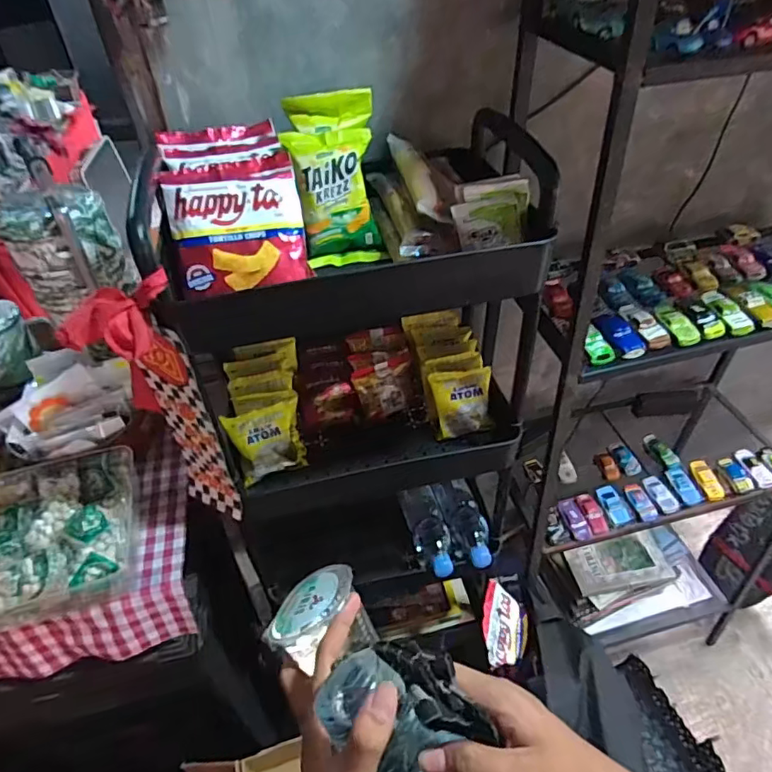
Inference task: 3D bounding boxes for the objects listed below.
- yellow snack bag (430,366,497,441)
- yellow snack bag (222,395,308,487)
[{"bbox_3d":[0.112,0.025,0.797,0.087,0.095,0.028,-5,0,-5],"label":"yellow snack bag"},{"bbox_3d":[-0.166,0.078,0.769,0.105,0.099,0.050,-20,2,-15],"label":"yellow snack bag"}]

